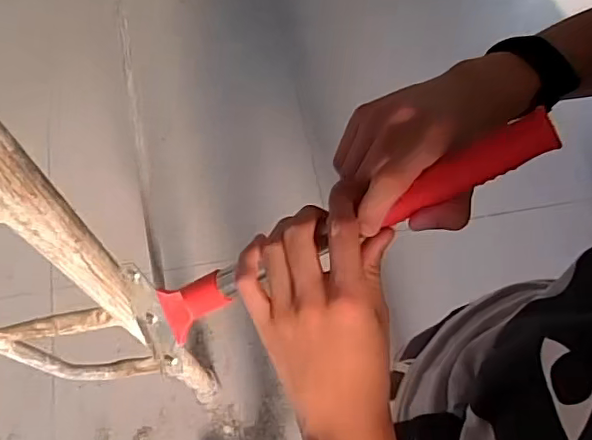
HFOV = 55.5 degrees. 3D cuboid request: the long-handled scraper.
[{"bbox_3d":[0.008,0.023,0.374,0.328,0.040,0.074,-25,66,27],"label":"long-handled scraper"}]

